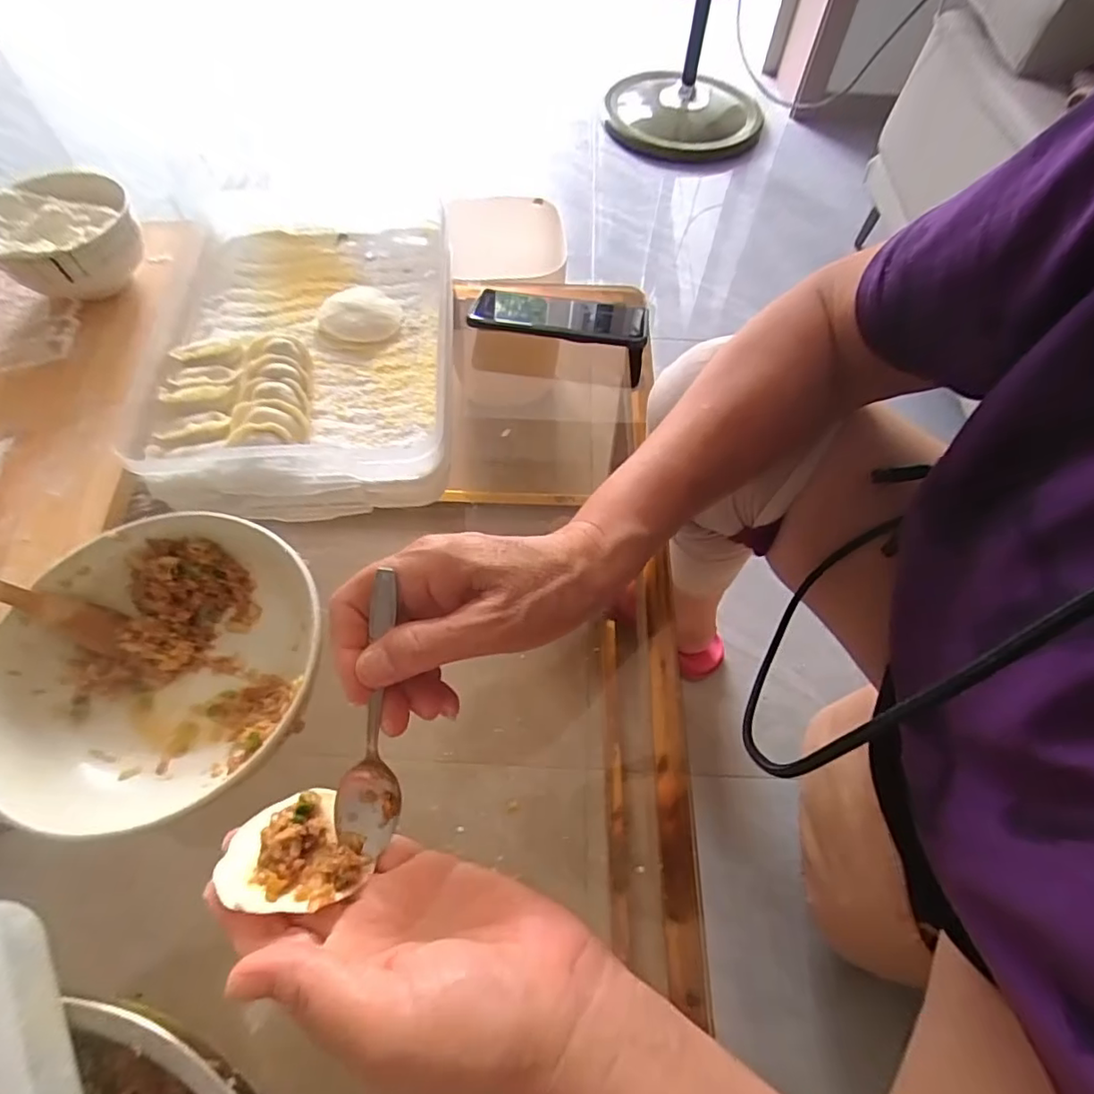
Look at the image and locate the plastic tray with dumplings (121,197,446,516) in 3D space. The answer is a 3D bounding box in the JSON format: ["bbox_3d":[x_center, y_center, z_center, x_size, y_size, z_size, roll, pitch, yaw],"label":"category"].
[{"bbox_3d":[-0.199,-0.170,0.470,0.231,0.054,0.293,-5,61,-4],"label":"plastic tray with dumplings"}]

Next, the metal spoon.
[{"bbox_3d":[-0.076,0.072,0.251,0.028,0.012,0.128,7,100,3],"label":"metal spoon"}]

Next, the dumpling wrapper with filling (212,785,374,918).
[{"bbox_3d":[-0.110,0.133,0.251,0.058,0.020,0.049,3,36,-10],"label":"dumpling wrapper with filling"}]

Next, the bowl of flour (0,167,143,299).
[{"bbox_3d":[-0.423,-0.269,0.513,0.117,0.068,0.114,-31,66,-17],"label":"bowl of flour"}]

